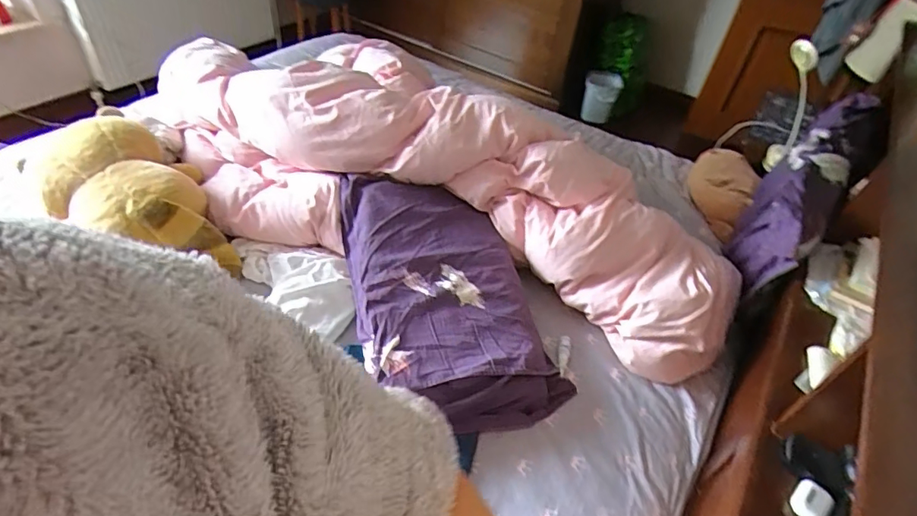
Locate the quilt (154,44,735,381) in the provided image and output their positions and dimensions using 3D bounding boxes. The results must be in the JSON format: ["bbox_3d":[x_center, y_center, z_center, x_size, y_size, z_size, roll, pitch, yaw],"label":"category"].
[{"bbox_3d":[-0.103,-0.228,1.345,1.584,0.379,0.649,19,43,16],"label":"quilt"}]

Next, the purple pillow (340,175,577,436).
[{"bbox_3d":[-0.054,0.063,1.149,0.396,0.105,0.672,-14,63,-20],"label":"purple pillow"}]

